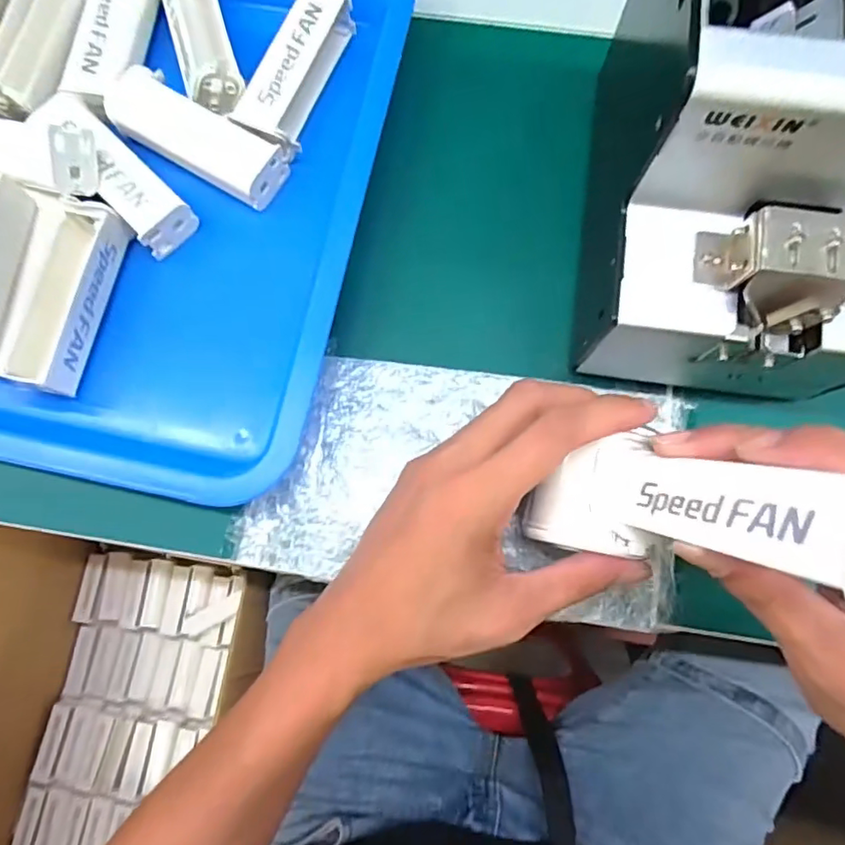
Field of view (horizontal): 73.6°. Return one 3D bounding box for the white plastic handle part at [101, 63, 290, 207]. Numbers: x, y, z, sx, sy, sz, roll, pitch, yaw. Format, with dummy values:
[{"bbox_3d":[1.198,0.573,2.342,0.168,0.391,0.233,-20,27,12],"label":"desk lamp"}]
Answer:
[{"bbox_3d":[-0.131,-0.165,0.325,0.107,0.020,0.040,35,81,8],"label":"white plastic handle part"}]

